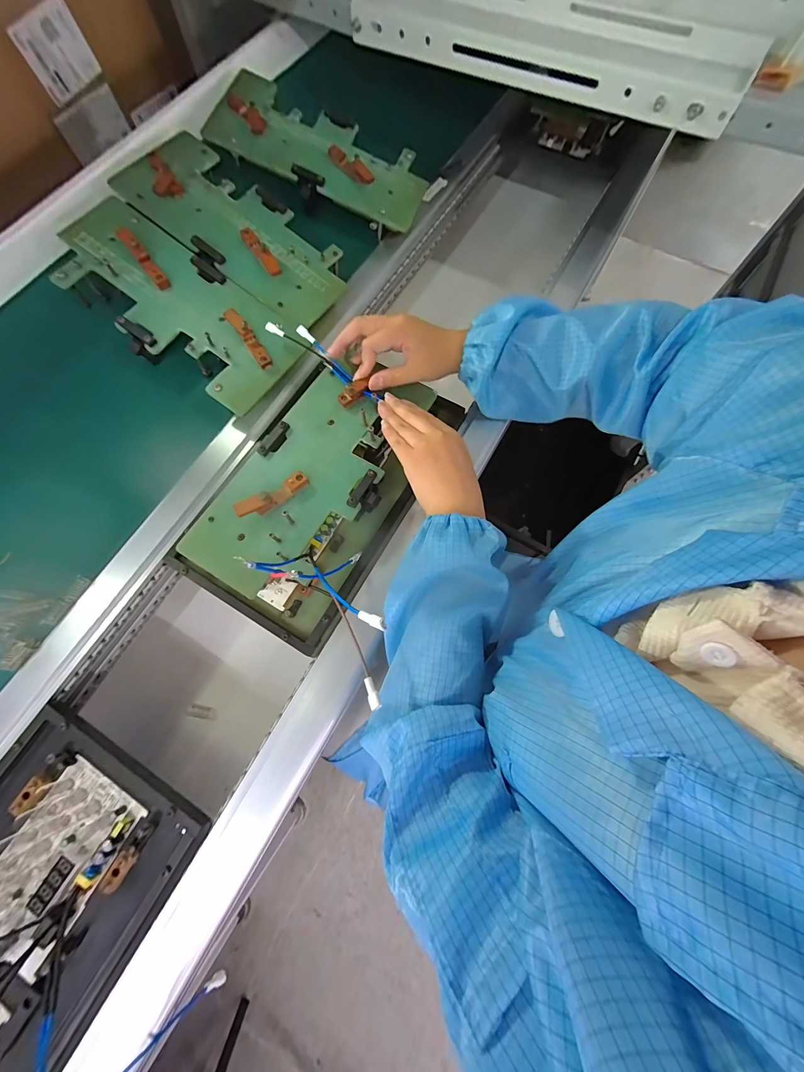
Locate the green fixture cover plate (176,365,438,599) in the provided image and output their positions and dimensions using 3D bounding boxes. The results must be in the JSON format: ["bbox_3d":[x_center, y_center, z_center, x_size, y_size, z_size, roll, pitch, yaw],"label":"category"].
[{"bbox_3d":[-0.093,-0.072,0.369,0.134,0.019,0.281,28,73,9],"label":"green fixture cover plate"}]

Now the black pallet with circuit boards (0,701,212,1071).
[{"bbox_3d":[-0.338,0.344,0.276,0.196,0.026,0.322,27,73,9],"label":"black pallet with circuit boards"}]

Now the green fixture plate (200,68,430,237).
[{"bbox_3d":[-0.109,-0.534,0.488,0.289,0.032,0.127,22,72,-6],"label":"green fixture plate"}]

